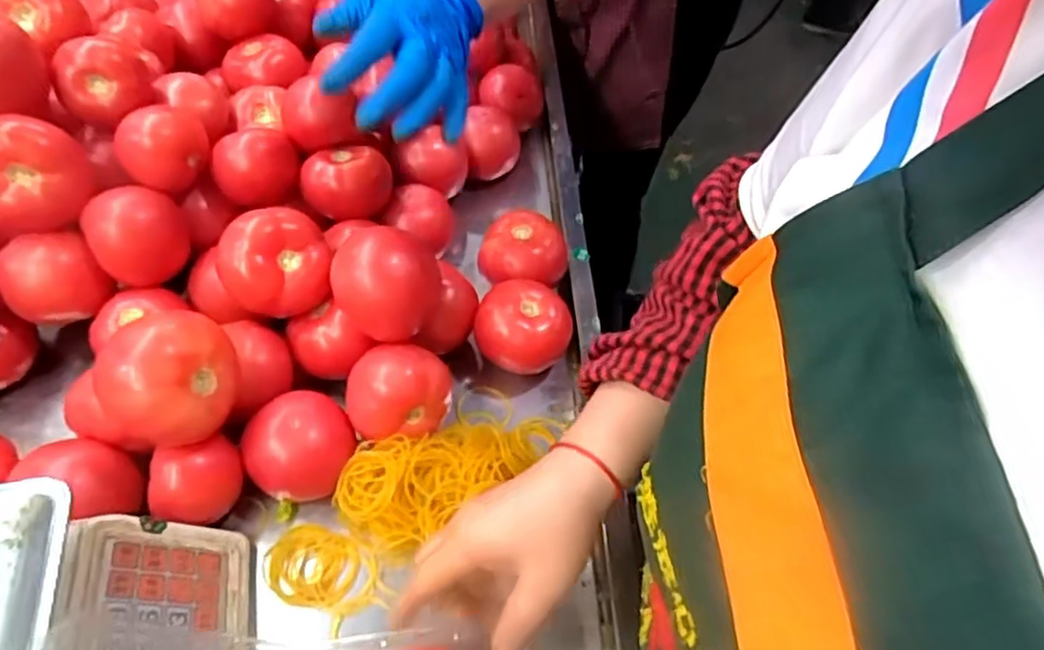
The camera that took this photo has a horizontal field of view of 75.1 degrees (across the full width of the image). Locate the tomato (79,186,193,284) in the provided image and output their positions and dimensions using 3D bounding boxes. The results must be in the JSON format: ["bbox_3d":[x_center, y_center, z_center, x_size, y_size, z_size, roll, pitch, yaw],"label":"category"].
[{"bbox_3d":[-0.292,-0.070,0.517,0.050,0.054,0.066,39,59,23],"label":"tomato"}]

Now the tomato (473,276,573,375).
[{"bbox_3d":[0.001,0.008,0.558,0.074,0.062,0.069,2,52,-3],"label":"tomato"}]

